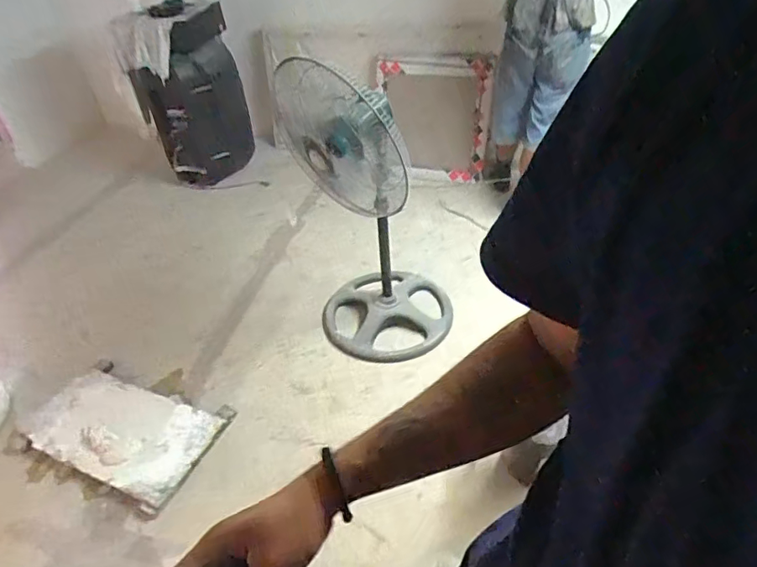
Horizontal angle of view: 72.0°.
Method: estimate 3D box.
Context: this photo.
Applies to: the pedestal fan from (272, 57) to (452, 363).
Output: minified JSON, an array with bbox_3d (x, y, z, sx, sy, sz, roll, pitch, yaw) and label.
[{"bbox_3d":[-0.007,-0.260,1.758,0.520,0.967,0.551,-2,38,2],"label":"pedestal fan"}]

